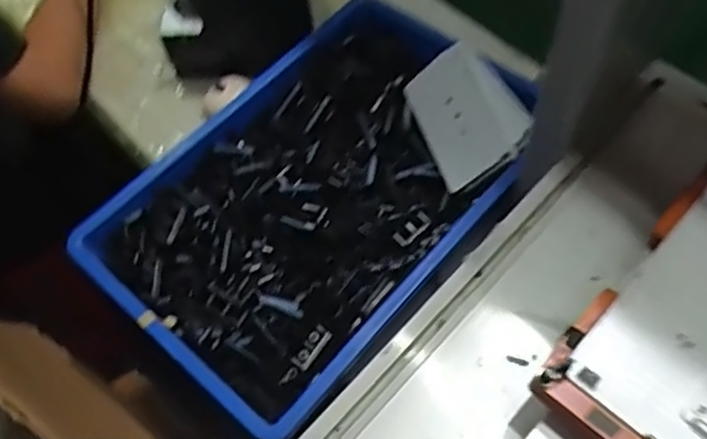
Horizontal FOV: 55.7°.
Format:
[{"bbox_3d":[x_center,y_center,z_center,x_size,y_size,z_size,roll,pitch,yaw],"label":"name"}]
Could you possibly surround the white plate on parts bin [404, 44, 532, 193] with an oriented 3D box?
[{"bbox_3d":[0.115,-0.109,0.687,0.102,0.014,0.147,-37,61,29],"label":"white plate on parts bin"}]

